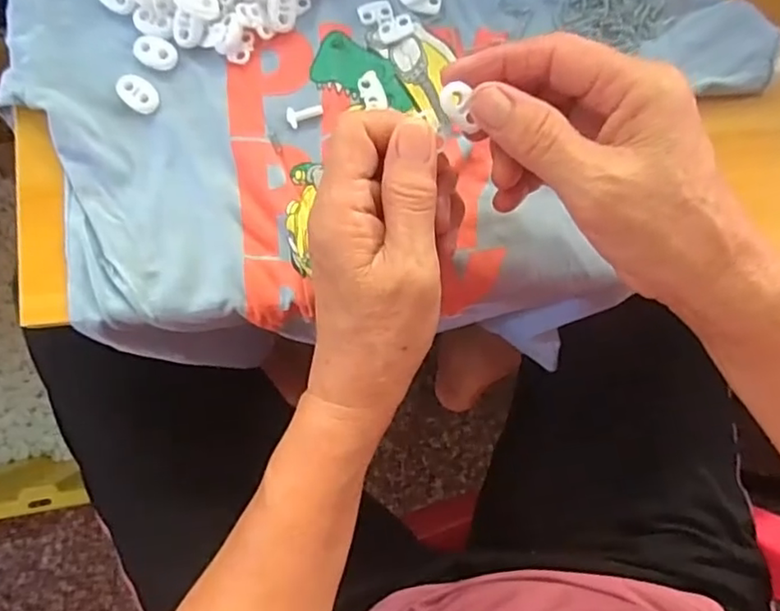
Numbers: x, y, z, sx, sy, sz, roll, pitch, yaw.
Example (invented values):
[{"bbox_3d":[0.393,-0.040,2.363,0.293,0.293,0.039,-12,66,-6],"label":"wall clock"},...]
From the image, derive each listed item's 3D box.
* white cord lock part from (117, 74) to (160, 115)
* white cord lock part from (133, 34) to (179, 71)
[{"bbox_3d":[-0.131,-0.110,0.320,0.023,0.005,0.016,40,82,1],"label":"white cord lock part"},{"bbox_3d":[-0.124,-0.133,0.324,0.023,0.004,0.016,15,82,-2],"label":"white cord lock part"}]

